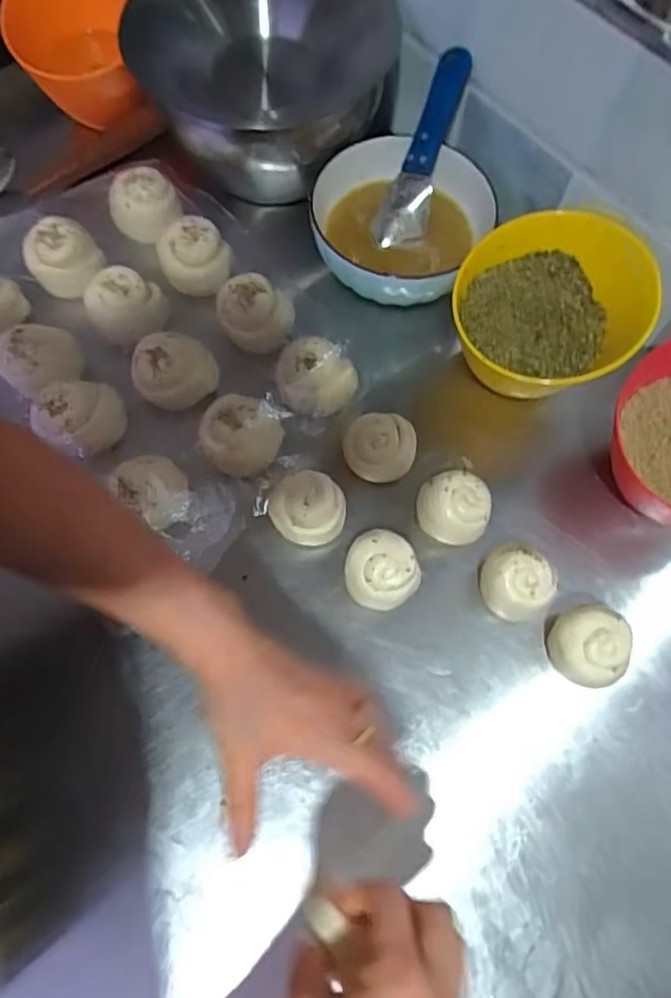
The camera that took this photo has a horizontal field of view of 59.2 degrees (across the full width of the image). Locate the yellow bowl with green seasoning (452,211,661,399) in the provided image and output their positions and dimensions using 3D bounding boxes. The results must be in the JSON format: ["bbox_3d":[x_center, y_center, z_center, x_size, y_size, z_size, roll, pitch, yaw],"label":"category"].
[{"bbox_3d":[0.187,-0.163,0.530,0.159,0.091,0.153,0,70,-1],"label":"yellow bowl with green seasoning"}]

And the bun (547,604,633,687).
[{"bbox_3d":[0.200,0.119,0.479,0.056,0.055,0.062,1,70,-1],"label":"bun"}]

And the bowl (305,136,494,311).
[{"bbox_3d":[0.069,-0.273,0.592,0.186,0.064,0.170,0,70,-1],"label":"bowl"}]

